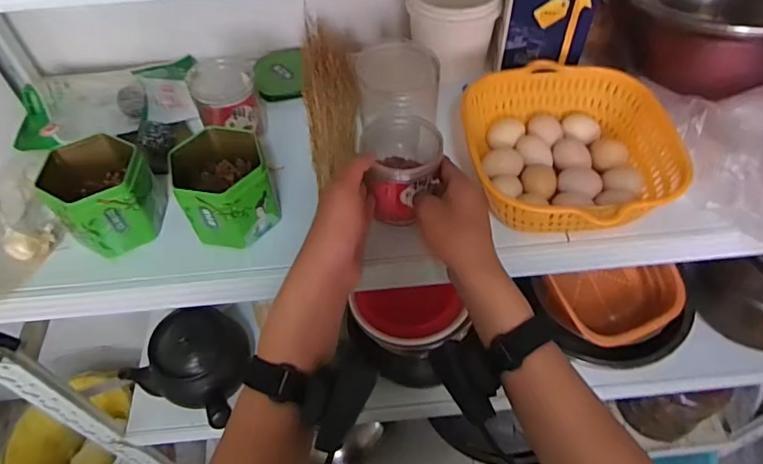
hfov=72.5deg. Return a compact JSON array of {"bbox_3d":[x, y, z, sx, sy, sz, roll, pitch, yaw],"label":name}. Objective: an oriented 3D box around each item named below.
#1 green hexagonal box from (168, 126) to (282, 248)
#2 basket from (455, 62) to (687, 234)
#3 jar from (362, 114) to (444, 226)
[{"bbox_3d":[-0.173,-0.052,0.575,0.092,0.086,0.107,-25,55,-16],"label":"green hexagonal box"},{"bbox_3d":[0.213,-0.090,0.586,0.198,0.064,0.235,1,53,3],"label":"basket"},{"bbox_3d":[0.022,-0.064,0.556,0.076,0.089,0.072,-1,52,2],"label":"jar"}]

